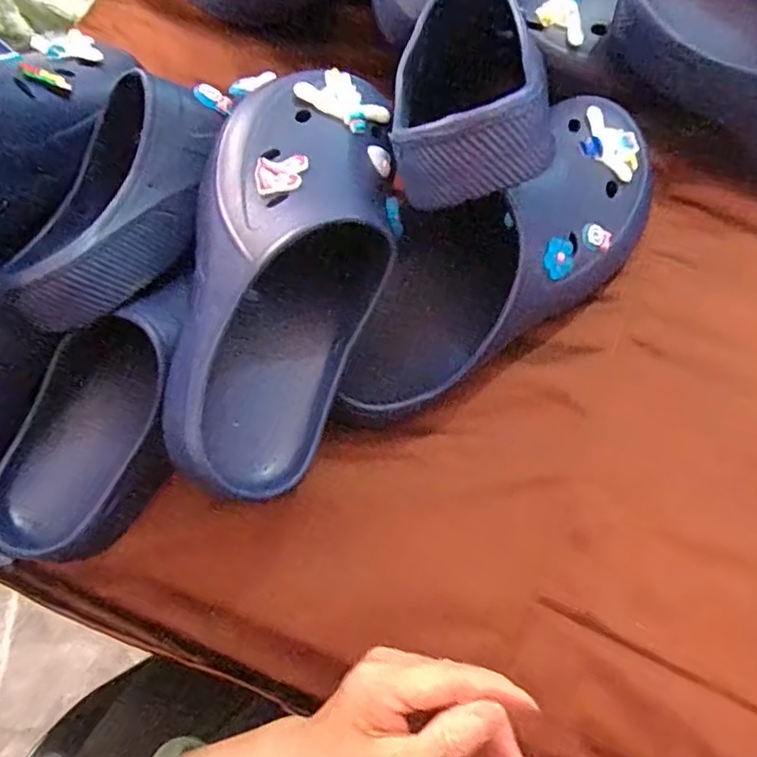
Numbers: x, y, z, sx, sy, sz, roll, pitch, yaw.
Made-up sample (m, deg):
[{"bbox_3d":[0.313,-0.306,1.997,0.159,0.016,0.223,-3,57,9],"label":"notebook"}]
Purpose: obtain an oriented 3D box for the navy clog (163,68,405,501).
[{"bbox_3d":[-0.052,-0.064,0.367,0.118,0.074,0.262,5,70,3],"label":"navy clog"}]

